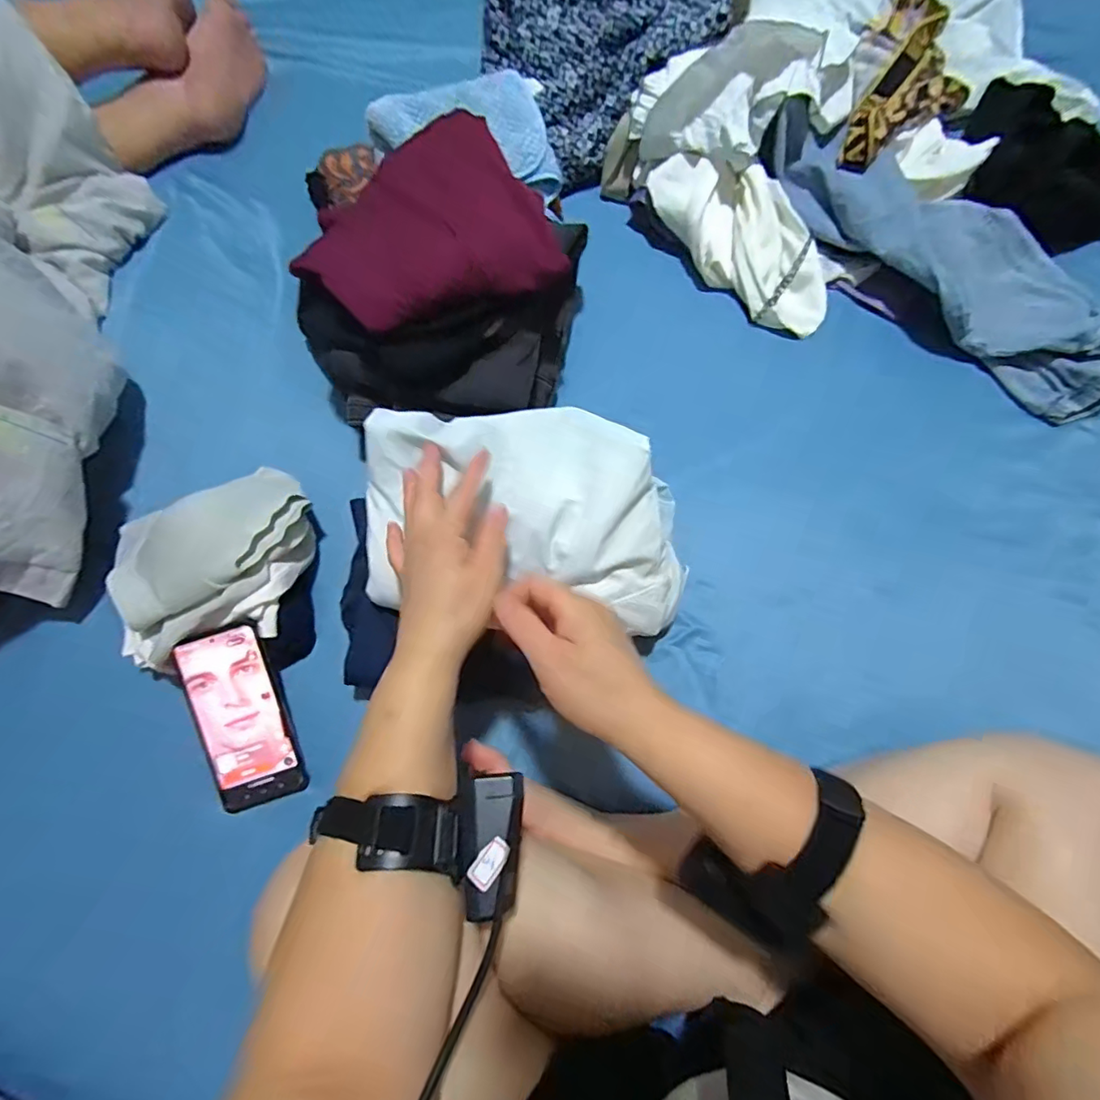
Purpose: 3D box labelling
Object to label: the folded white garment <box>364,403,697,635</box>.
[{"bbox_3d":[-0.016,-0.025,0.445,0.276,0.058,0.182,7,106,1],"label":"folded white garment"}]

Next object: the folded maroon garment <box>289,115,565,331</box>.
[{"bbox_3d":[-0.105,-0.277,0.459,0.215,0.074,0.135,-33,75,-10],"label":"folded maroon garment"}]

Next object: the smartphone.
[{"bbox_3d":[-0.287,0.157,0.481,0.074,0.009,0.167,-17,92,-5],"label":"smartphone"}]

